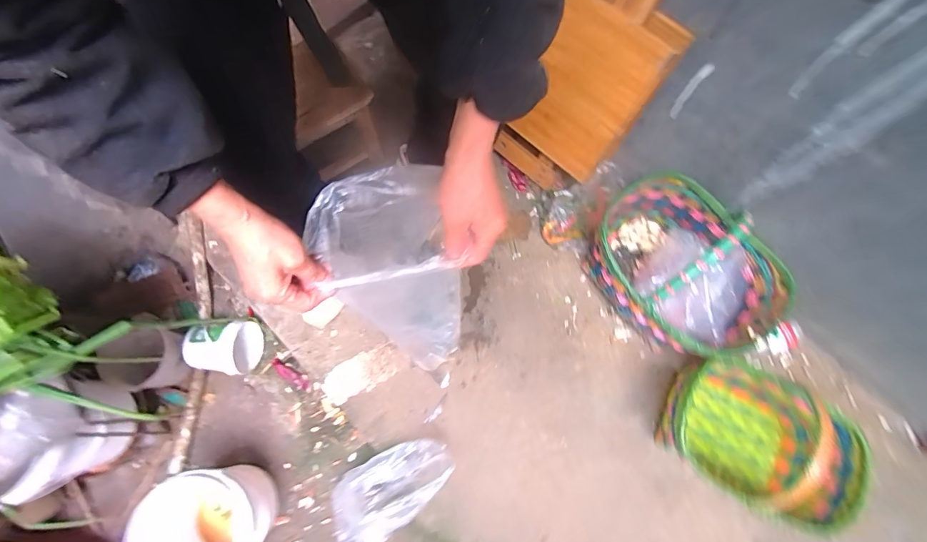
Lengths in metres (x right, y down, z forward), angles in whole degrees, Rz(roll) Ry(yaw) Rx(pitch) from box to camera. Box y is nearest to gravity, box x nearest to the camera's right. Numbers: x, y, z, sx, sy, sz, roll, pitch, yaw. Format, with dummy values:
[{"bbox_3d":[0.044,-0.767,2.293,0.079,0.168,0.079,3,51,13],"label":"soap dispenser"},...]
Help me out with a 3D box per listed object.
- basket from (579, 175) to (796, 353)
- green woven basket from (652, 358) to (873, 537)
[{"bbox_3d":[0.480,-0.006,0.921,0.290,0.309,0.404,-41,78,-13],"label":"basket"},{"bbox_3d":[0.588,0.349,0.868,0.341,0.183,0.258,37,75,9],"label":"green woven basket"}]

